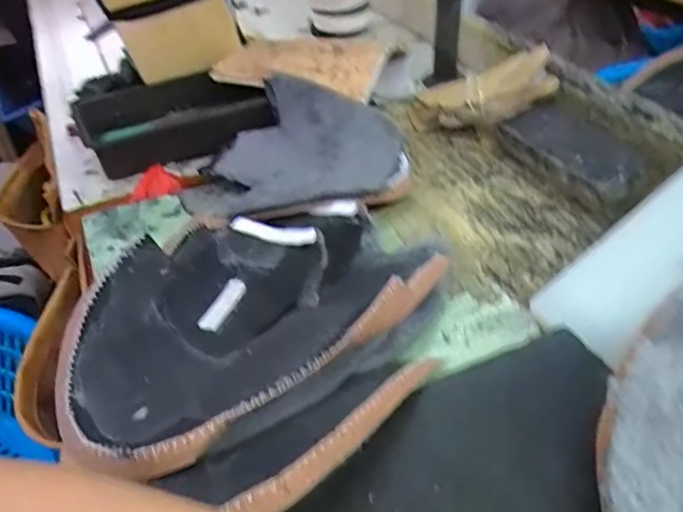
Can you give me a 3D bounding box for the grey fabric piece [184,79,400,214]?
[{"bbox_3d":[-0.044,-0.112,0.600,0.204,0.044,0.197,13,41,17],"label":"grey fabric piece"}]

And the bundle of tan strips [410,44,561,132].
[{"bbox_3d":[0.160,-0.187,0.676,0.168,0.048,0.069,-15,33,19],"label":"bundle of tan strips"}]

